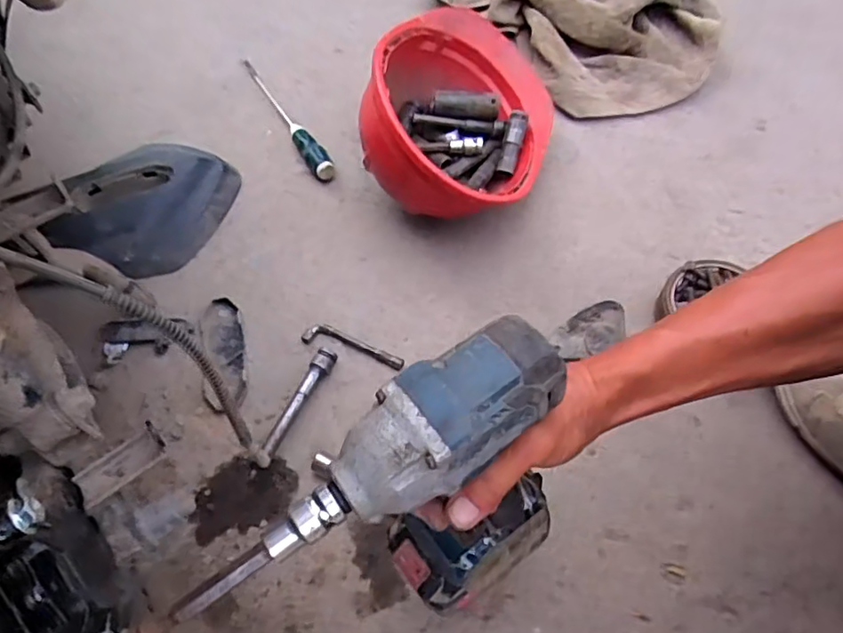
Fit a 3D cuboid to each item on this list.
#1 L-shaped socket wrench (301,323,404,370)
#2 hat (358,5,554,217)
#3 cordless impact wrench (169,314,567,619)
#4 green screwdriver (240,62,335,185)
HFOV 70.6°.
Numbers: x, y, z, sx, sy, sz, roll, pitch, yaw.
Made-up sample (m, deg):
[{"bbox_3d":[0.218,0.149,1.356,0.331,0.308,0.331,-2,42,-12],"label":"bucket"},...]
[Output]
[{"bbox_3d":[-0.074,0.032,0.653,0.116,0.011,0.024,16,64,12],"label":"L-shaped socket wrench"},{"bbox_3d":[0.049,-0.233,0.695,0.186,0.186,0.280,12,63,10],"label":"hat"},{"bbox_3d":[-0.002,0.124,0.353,0.199,0.195,0.092,-37,65,-15],"label":"cordless impact wrench"},{"bbox_3d":[-0.189,-0.287,0.832,0.033,0.028,0.275,-29,64,-12],"label":"green screwdriver"}]

